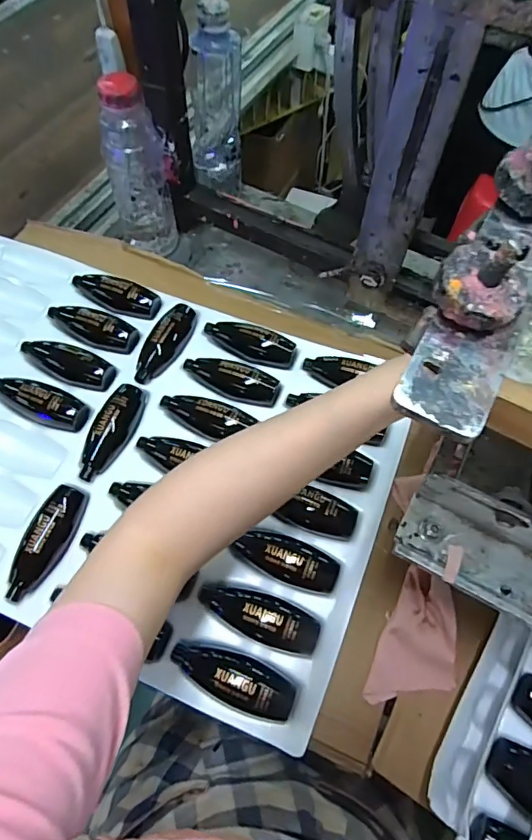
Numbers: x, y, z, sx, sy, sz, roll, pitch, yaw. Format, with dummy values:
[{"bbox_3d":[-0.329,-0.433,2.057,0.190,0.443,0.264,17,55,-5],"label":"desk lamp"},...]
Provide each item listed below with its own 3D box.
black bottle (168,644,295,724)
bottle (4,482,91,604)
[{"bbox_3d":[-0.027,0.206,0.396,0.101,0.031,0.037,15,63,21],"label":"black bottle"},{"bbox_3d":[-0.196,0.105,0.437,0.037,0.020,0.104,23,65,11],"label":"bottle"}]

